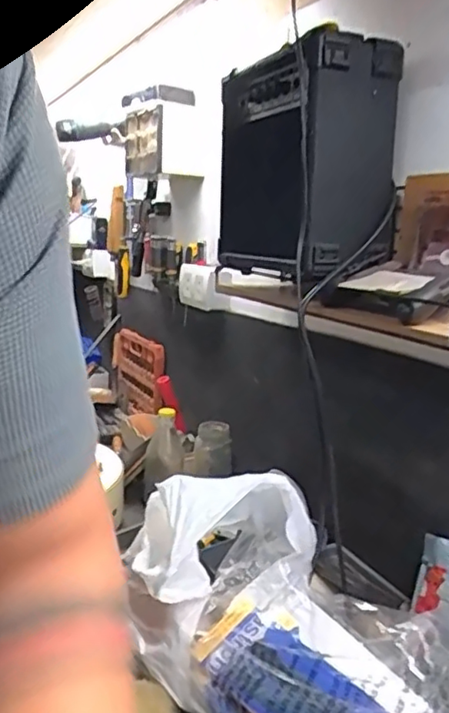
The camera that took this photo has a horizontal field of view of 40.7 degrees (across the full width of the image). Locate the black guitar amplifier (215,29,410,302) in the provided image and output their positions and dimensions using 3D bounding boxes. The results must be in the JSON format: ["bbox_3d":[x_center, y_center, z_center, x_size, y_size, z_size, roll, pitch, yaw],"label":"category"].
[{"bbox_3d":[0.104,-0.234,0.759,0.144,0.260,0.247,0,12,-18],"label":"black guitar amplifier"}]

